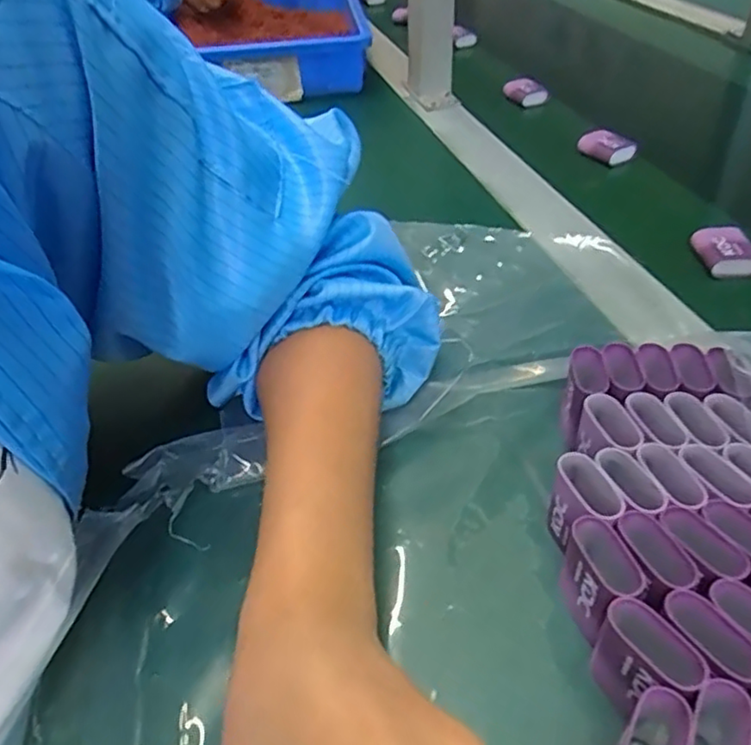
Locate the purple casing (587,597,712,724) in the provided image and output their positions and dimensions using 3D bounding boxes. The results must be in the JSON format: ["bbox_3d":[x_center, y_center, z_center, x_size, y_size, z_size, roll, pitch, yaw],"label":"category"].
[{"bbox_3d":[0.093,0.104,0.225,0.017,0.042,0.034,-27,47,-25],"label":"purple casing"}]

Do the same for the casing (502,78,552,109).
[{"bbox_3d":[0.165,-0.312,0.716,0.022,0.027,0.063,-20,44,-18],"label":"casing"}]

